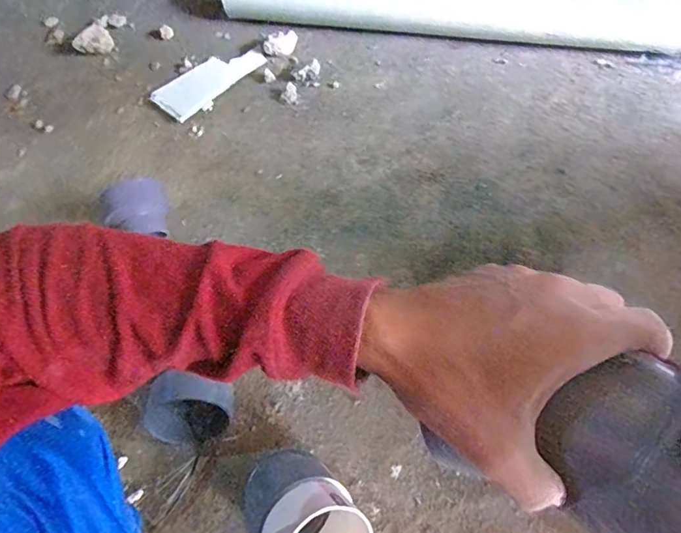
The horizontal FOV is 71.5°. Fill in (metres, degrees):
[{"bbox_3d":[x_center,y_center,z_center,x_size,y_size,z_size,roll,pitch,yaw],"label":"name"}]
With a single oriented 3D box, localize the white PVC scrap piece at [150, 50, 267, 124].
[{"bbox_3d":[-0.255,-0.359,0.899,0.102,0.010,0.212,37,68,23],"label":"white PVC scrap piece"}]

